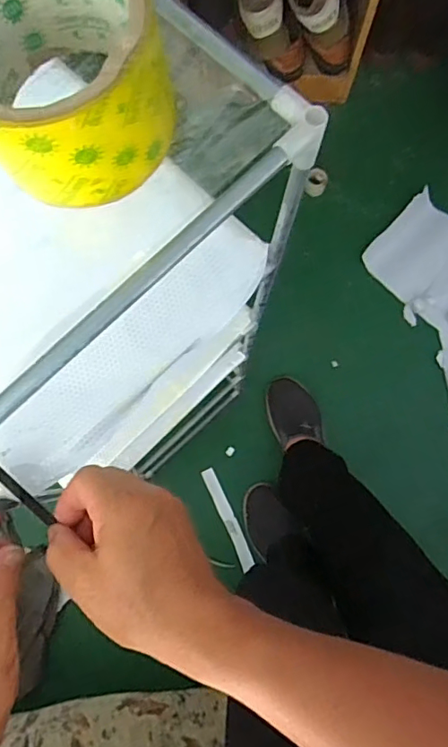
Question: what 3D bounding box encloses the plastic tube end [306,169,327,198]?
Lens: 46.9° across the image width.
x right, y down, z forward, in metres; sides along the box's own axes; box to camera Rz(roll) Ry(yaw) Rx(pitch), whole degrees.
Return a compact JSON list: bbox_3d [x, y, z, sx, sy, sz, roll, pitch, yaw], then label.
[{"bbox_3d":[0.217,-0.448,1.206,0.045,0.028,0.056,15,80,3],"label":"plastic tube end"}]

